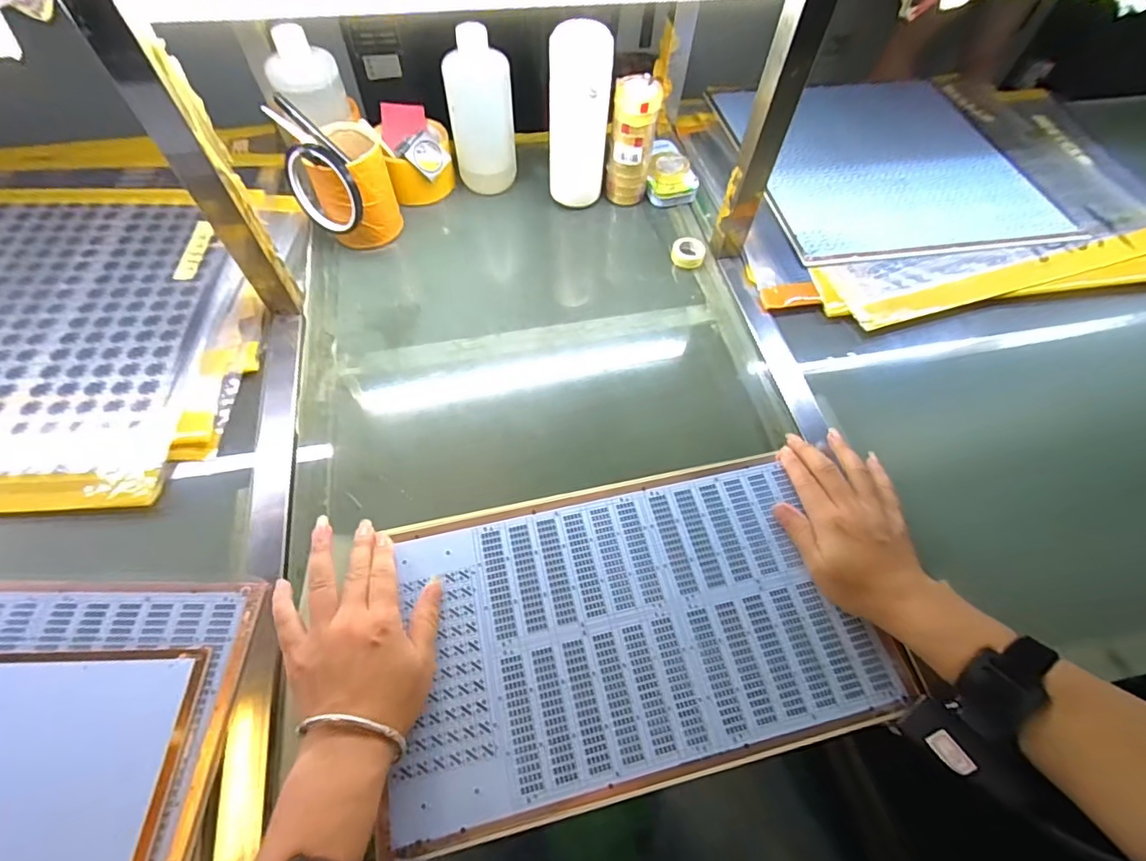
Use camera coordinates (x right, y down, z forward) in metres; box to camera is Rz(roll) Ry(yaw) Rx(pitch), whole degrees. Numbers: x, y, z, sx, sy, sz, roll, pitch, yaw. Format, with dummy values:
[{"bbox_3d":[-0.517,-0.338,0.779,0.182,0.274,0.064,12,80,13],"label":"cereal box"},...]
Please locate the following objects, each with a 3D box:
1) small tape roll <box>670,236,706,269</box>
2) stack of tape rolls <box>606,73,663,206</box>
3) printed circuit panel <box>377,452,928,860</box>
[{"bbox_3d":[0.139,-0.215,0.622,0.040,0.017,0.039,1,61,-2],"label":"small tape roll"},{"bbox_3d":[0.068,-0.331,0.596,0.052,0.126,0.047,13,61,4],"label":"stack of tape rolls"},{"bbox_3d":[0.048,0.145,0.404,0.355,0.008,0.219,-10,62,-9],"label":"printed circuit panel"}]

